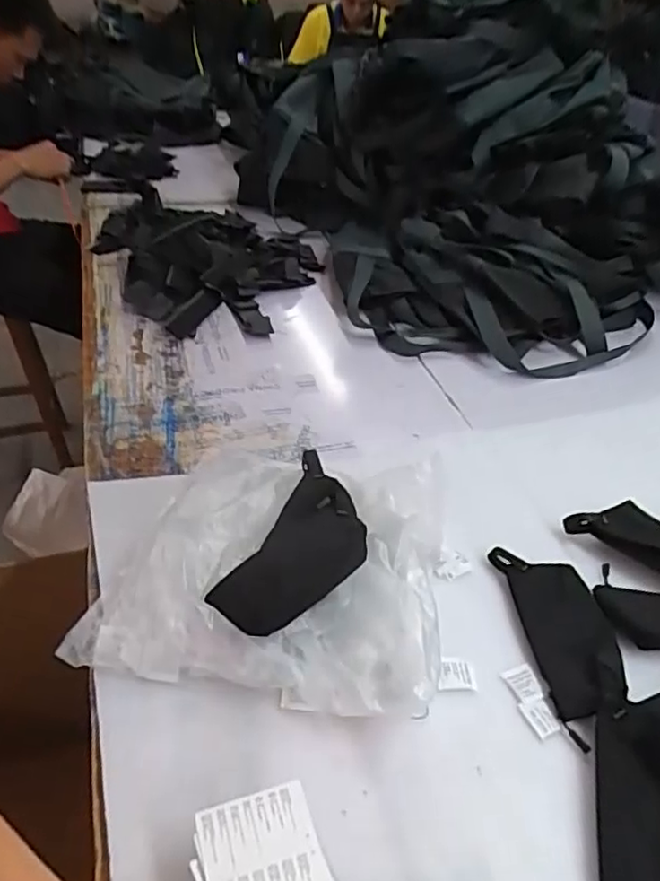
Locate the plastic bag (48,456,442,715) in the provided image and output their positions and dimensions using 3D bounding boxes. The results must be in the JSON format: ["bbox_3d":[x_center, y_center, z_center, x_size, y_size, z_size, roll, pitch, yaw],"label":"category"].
[{"bbox_3d":[-0.055,0.129,0.753,0.397,0.100,0.343,10,39,7],"label":"plastic bag"}]

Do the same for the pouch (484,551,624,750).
[{"bbox_3d":[0.270,0.212,0.731,0.091,0.032,0.235,-2,39,-8],"label":"pouch"}]

